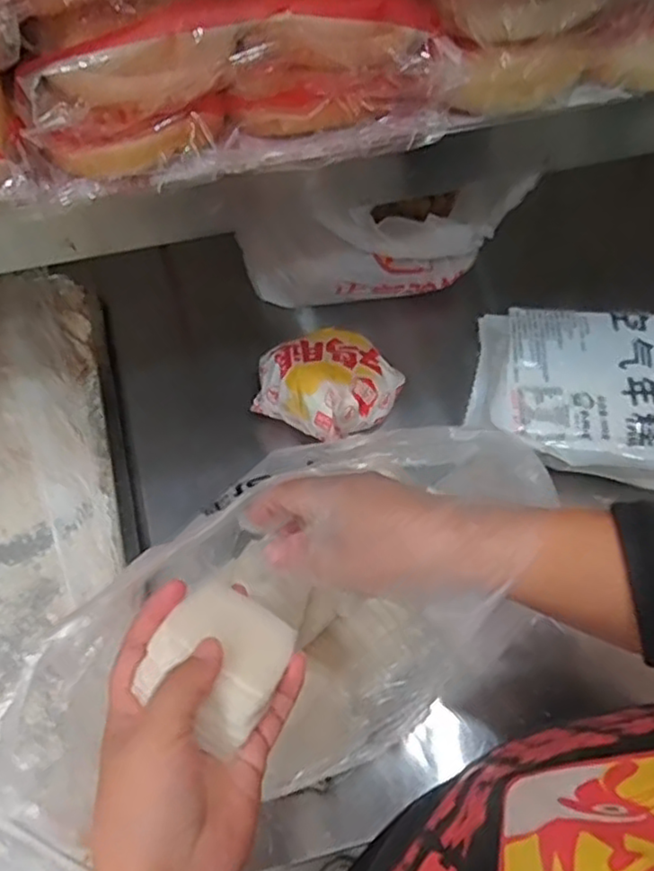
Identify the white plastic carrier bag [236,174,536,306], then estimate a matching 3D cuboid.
[{"bbox_3d":[0.044,-0.177,0.618,0.241,0.112,0.071,-6,60,-2],"label":"white plastic carrier bag"}]

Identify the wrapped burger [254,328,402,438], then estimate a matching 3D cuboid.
[{"bbox_3d":[0.001,-0.048,0.567,0.113,0.056,0.097,-40,67,-20],"label":"wrapped burger"}]

